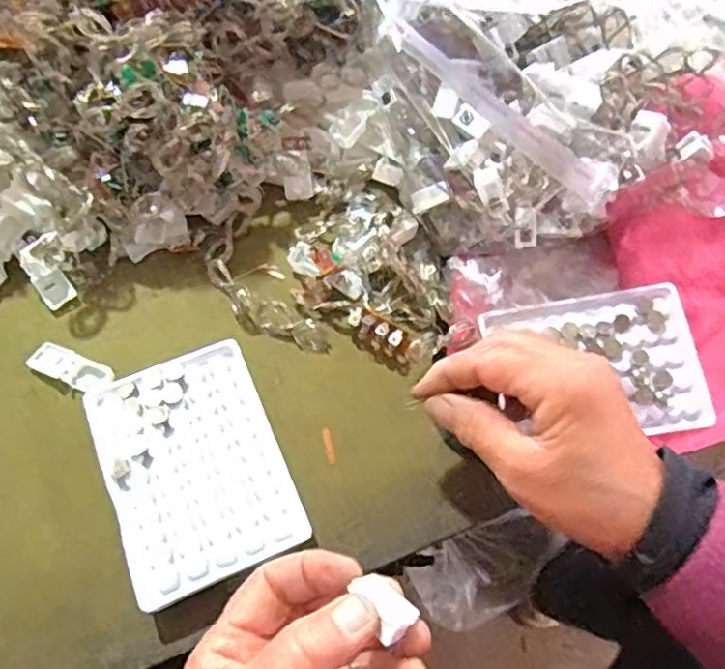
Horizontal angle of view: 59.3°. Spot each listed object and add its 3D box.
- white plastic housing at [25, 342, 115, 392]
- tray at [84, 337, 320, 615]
[{"bbox_3d":[-0.184,0.021,0.401,0.055,0.006,0.020,23,66,8],"label":"white plastic housing"},{"bbox_3d":[-0.096,0.075,0.366,0.094,0.019,0.129,-21,67,-12],"label":"tray"}]

